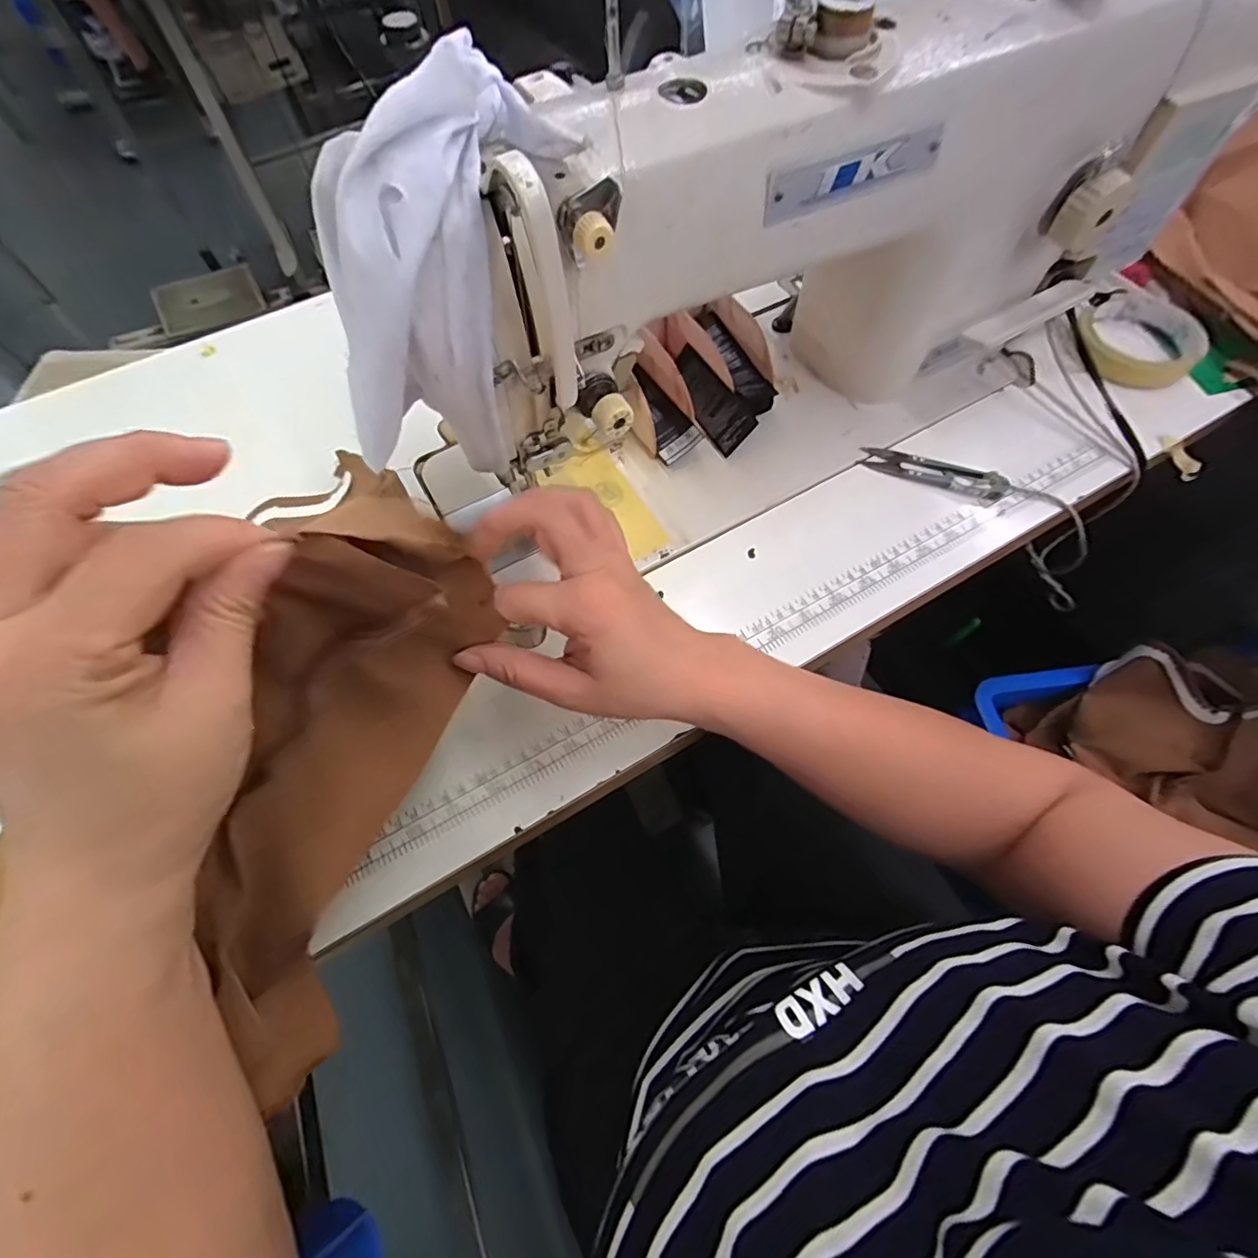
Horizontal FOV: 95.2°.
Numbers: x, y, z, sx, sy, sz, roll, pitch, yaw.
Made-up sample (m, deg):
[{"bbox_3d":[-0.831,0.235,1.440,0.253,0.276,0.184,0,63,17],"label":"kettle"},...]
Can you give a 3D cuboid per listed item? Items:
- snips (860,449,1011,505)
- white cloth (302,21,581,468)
[{"bbox_3d":[0.226,-0.117,0.426,0.099,0.016,0.020,26,68,14],"label":"snips"},{"bbox_3d":[-0.081,-0.139,0.258,0.055,0.146,0.119,40,72,19],"label":"white cloth"}]

